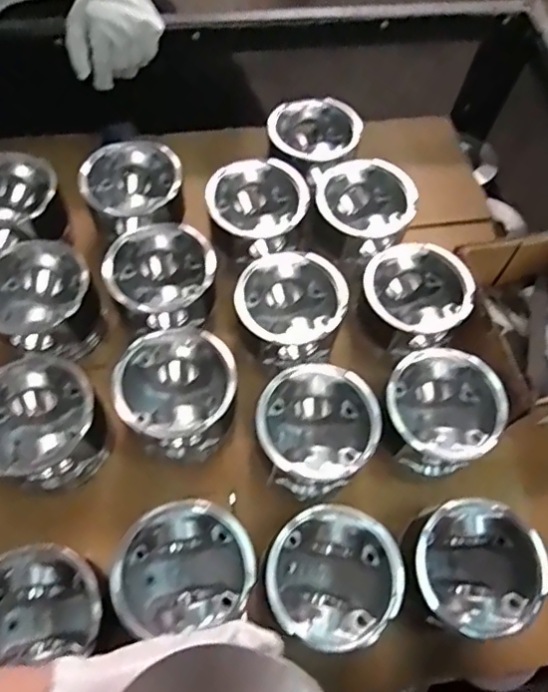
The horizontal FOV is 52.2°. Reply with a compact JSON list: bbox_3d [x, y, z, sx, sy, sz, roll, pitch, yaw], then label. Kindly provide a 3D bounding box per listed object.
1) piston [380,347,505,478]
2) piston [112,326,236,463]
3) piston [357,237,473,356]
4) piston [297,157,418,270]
[{"bbox_3d":[0.163,0.069,0.566,0.112,0.078,0.116,25,65,9],"label":"piston"},{"bbox_3d":[-0.094,0.053,0.564,0.112,0.097,0.111,31,66,11],"label":"piston"},{"bbox_3d":[0.153,-0.045,0.627,0.110,0.084,0.109,1,64,-3],"label":"piston"},{"bbox_3d":[0.099,-0.154,0.681,0.121,0.101,0.121,11,64,2],"label":"piston"}]

